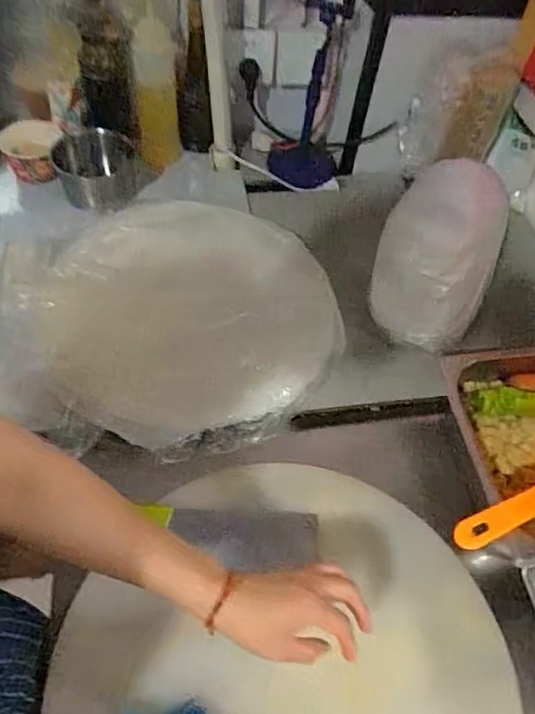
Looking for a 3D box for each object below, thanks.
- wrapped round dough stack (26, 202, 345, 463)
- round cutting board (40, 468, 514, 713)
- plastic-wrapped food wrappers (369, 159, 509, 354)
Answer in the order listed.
[{"bbox_3d":[-0.088,-0.066,0.751,0.366,0.060,0.400,9,58,-14],"label":"wrapped round dough stack"},{"bbox_3d":[0.022,0.339,0.561,0.432,0.024,0.441,3,54,-4],"label":"round cutting board"},{"bbox_3d":[0.230,-0.134,0.739,0.141,0.202,0.149,25,56,12],"label":"plastic-wrapped food wrappers"}]

